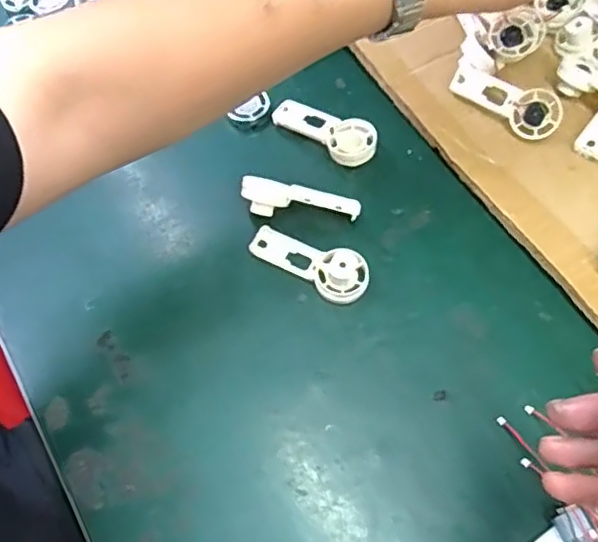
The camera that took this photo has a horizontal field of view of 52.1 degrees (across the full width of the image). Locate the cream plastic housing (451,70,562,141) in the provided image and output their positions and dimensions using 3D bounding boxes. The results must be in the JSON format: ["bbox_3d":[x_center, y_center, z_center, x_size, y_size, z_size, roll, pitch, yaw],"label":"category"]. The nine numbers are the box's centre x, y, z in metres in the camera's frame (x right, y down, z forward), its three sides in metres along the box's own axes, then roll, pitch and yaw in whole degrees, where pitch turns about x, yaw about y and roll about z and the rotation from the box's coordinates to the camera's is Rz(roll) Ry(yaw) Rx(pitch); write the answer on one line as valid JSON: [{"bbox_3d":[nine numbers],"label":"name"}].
[{"bbox_3d":[0.176,-0.145,0.519,0.093,0.038,0.018,32,22,12],"label":"cream plastic housing"}]

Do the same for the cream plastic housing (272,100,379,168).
[{"bbox_3d":[0.024,-0.119,0.521,0.092,0.027,0.036,36,66,15],"label":"cream plastic housing"}]

